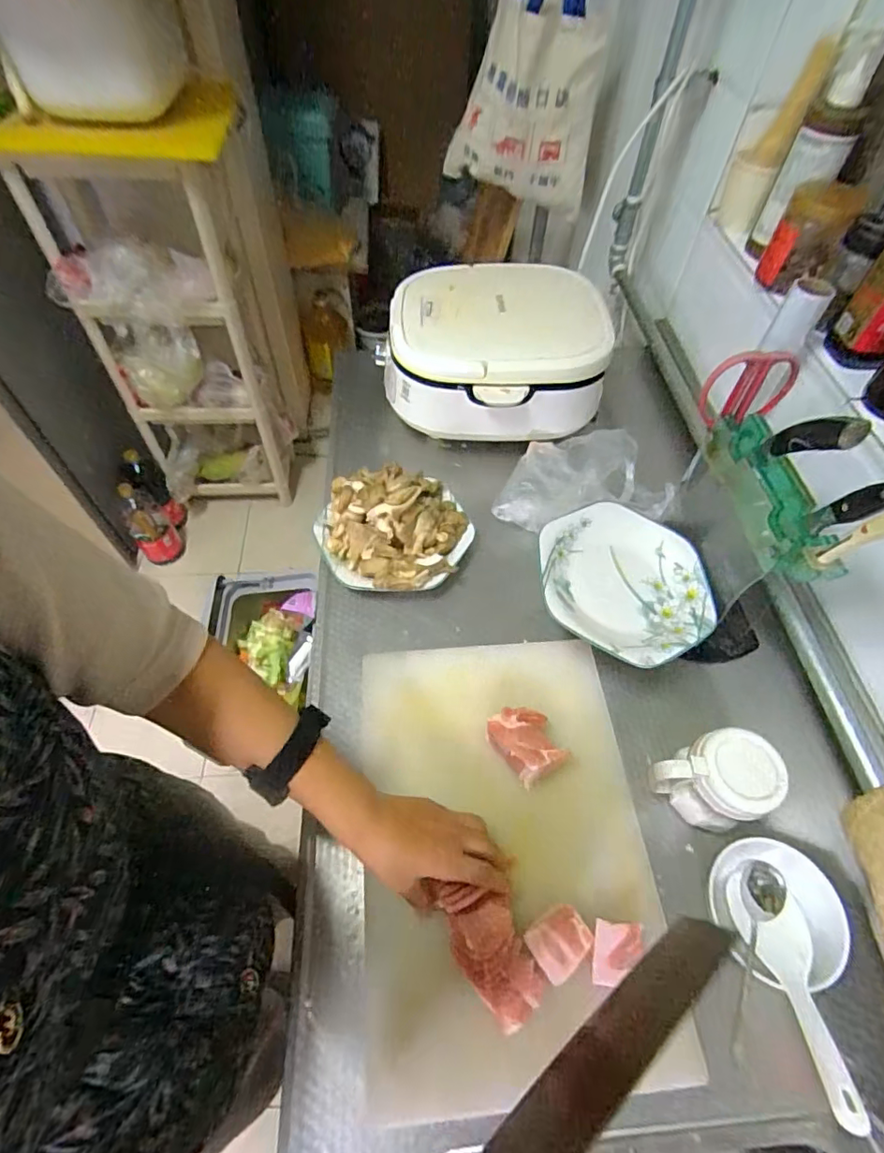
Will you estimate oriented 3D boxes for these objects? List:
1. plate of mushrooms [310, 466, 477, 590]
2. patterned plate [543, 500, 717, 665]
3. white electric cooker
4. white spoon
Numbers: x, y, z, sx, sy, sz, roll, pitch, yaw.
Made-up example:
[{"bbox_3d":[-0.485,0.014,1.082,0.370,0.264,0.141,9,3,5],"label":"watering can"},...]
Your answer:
[{"bbox_3d":[-0.060,-0.066,0.703,0.200,0.109,0.180,-12,58,-10],"label":"plate of mushrooms"},{"bbox_3d":[0.211,0.006,0.620,0.200,0.045,0.197,1,56,-1],"label":"patterned plate"},{"bbox_3d":[0.073,-0.348,0.826,0.321,0.144,0.264,5,56,1],"label":"white electric cooker"},{"bbox_3d":[0.282,0.324,0.427,0.048,0.028,0.174,6,25,2],"label":"white spoon"}]

